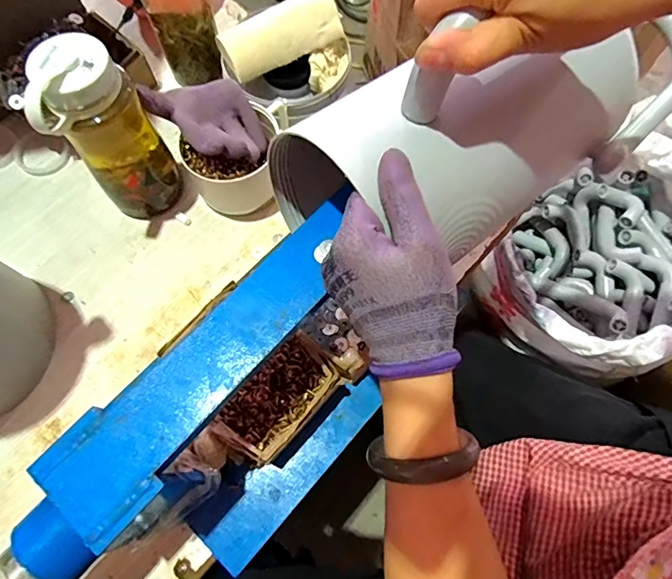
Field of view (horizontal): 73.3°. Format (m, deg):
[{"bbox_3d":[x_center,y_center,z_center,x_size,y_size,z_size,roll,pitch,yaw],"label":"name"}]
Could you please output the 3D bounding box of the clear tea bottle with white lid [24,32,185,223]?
[{"bbox_3d":[-0.222,-0.149,0.454,0.087,0.190,0.074,-29,74,-11],"label":"clear tea bottle with white lid"}]

